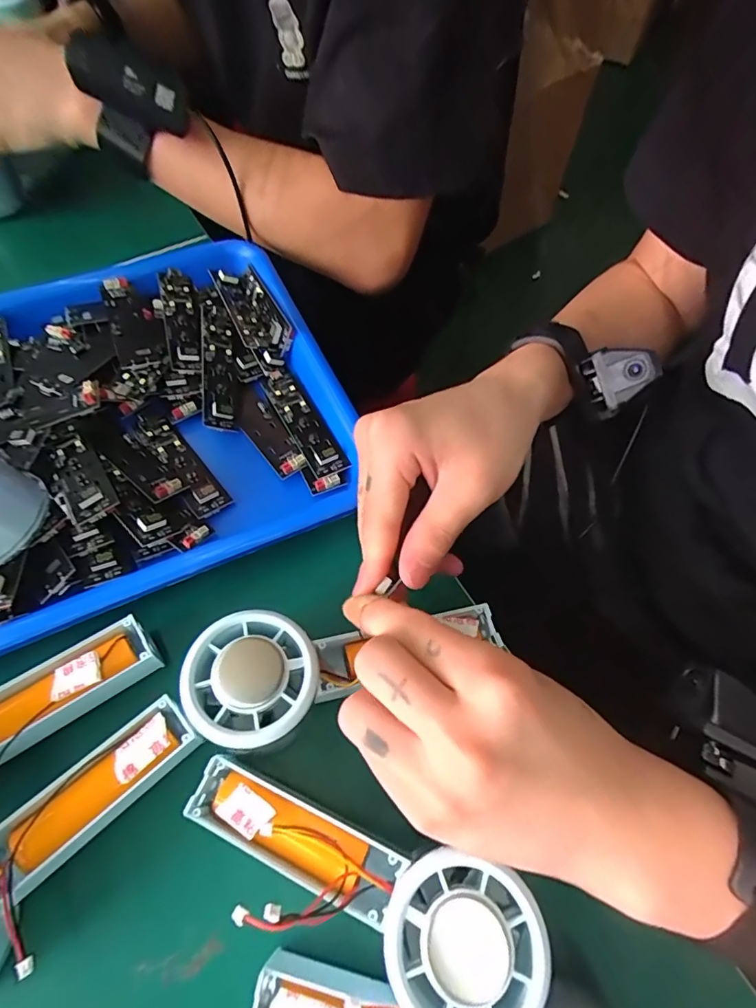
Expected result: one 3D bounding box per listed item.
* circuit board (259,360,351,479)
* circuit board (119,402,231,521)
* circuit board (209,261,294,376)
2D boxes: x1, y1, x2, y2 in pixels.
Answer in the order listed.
[{"bbox_3d":[-0.050,-0.059,0.319,0.023,0.009,0.095,-26,68,-13],"label":"circuit board"},{"bbox_3d":[-0.128,-0.030,0.308,0.024,0.010,0.095,-38,71,-17],"label":"circuit board"},{"bbox_3d":[-0.091,-0.142,0.354,0.033,0.016,0.100,-24,68,-12],"label":"circuit board"}]

